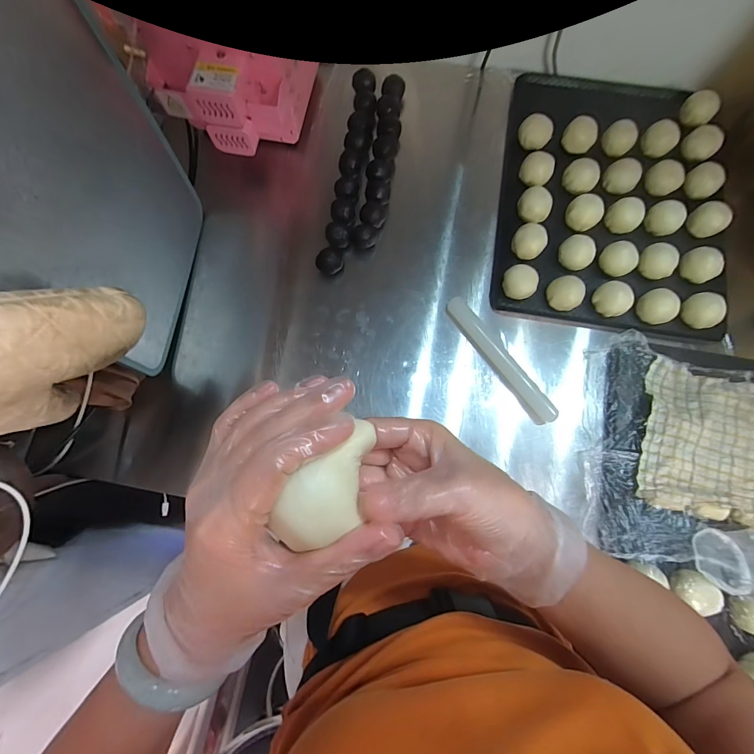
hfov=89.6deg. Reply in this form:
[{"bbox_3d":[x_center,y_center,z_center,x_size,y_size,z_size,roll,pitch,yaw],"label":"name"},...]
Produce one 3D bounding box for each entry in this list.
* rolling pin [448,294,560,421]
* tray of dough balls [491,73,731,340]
[{"bbox_3d":[0.180,-0.026,0.558,0.030,0.022,0.221,-36,80,-8],"label":"rolling pin"},{"bbox_3d":[0.380,-0.311,0.611,0.352,0.039,0.483,7,78,1],"label":"tray of dough balls"}]

